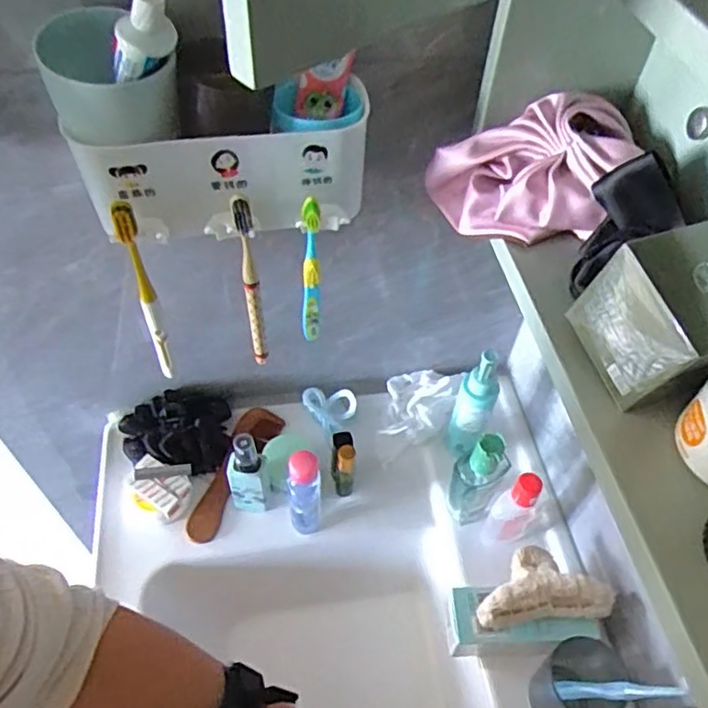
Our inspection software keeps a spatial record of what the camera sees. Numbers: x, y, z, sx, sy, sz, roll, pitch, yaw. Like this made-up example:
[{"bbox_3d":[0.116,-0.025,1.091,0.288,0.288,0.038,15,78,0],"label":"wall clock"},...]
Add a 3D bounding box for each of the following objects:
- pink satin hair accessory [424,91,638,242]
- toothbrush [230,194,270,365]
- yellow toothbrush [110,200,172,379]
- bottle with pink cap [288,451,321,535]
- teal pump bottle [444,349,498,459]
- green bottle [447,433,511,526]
[{"bbox_3d":[0.118,-0.126,0.435,0.124,0.083,0.077,8,51,4],"label":"pink satin hair accessory"},{"bbox_3d":[-0.081,-0.051,0.482,0.011,0.177,0.019,-14,53,-14],"label":"toothbrush"},{"bbox_3d":[-0.156,-0.041,0.468,0.014,0.177,0.009,-11,53,-11],"label":"yellow toothbrush"},{"bbox_3d":[-0.050,0.141,0.616,0.030,0.120,0.032,-6,52,-8],"label":"bottle with pink cap"},{"bbox_3d":[0.125,0.050,0.643,0.036,0.154,0.035,9,52,5],"label":"teal pump bottle"},{"bbox_3d":[0.119,0.129,0.606,0.046,0.156,0.028,18,53,11],"label":"green bottle"}]

